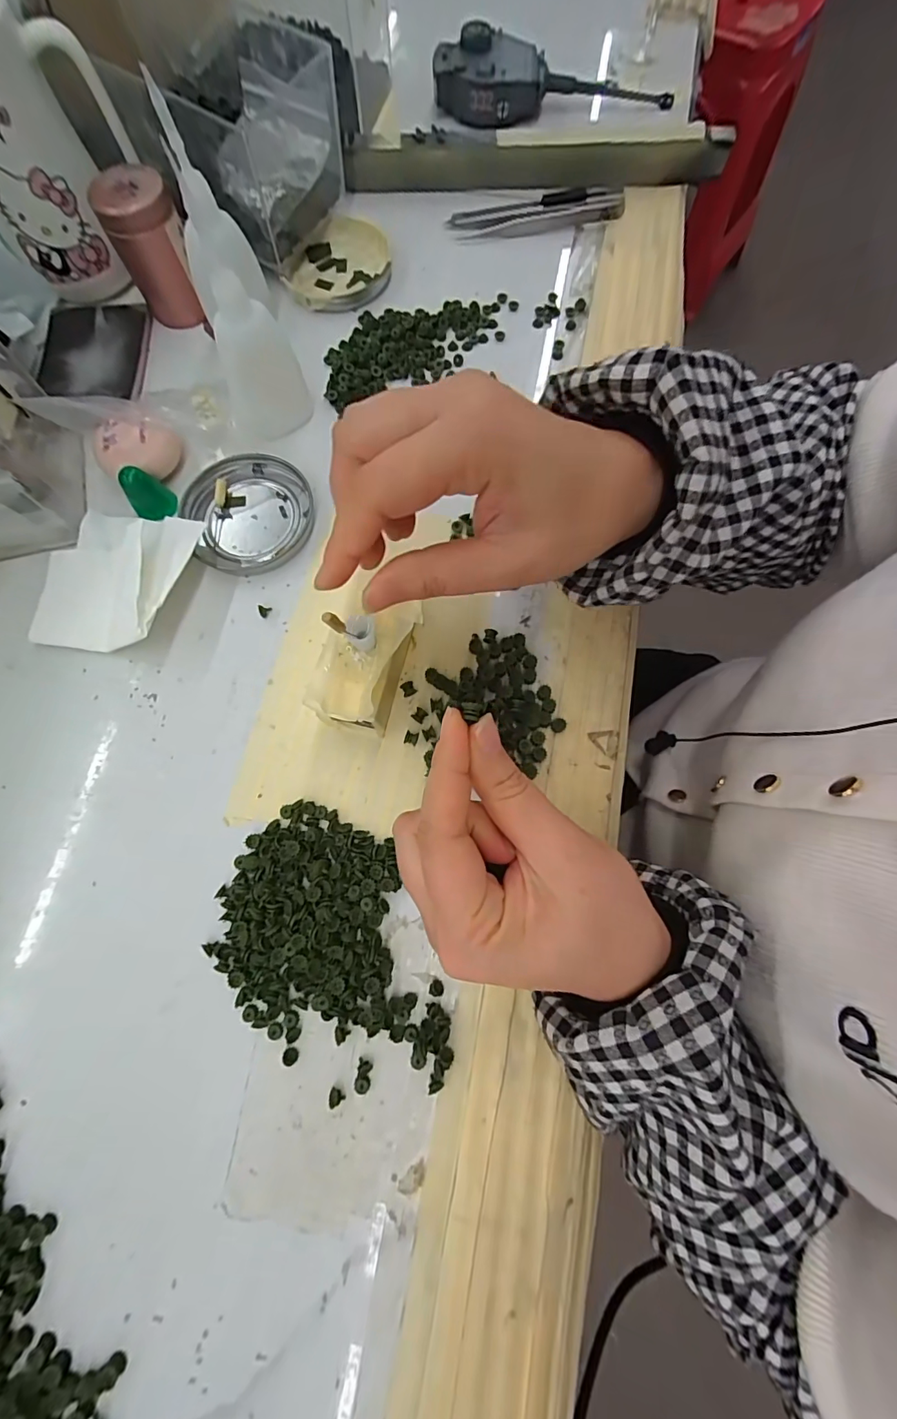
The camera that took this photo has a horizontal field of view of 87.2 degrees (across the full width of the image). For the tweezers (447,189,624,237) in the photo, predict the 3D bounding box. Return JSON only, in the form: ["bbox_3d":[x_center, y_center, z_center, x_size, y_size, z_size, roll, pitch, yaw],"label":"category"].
[{"bbox_3d":[0.065,-0.371,0.348,0.124,0.011,0.029,-5,75,-1],"label":"tweezers"}]

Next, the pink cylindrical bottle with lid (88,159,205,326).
[{"bbox_3d":[-0.187,-0.293,0.305,0.043,0.069,0.037,-26,77,-6],"label":"pink cylindrical bottle with lid"}]

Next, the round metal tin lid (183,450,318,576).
[{"bbox_3d":[-0.121,-0.121,0.287,0.075,0.008,0.075,0,75,0],"label":"round metal tin lid"}]

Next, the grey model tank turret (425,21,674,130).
[{"bbox_3d":[0.083,-0.492,0.370,0.187,0.031,0.048,4,76,3],"label":"grey model tank turret"}]

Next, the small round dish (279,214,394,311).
[{"bbox_3d":[-0.081,-0.322,0.342,0.074,0.011,0.080,-2,75,0],"label":"small round dish"}]

